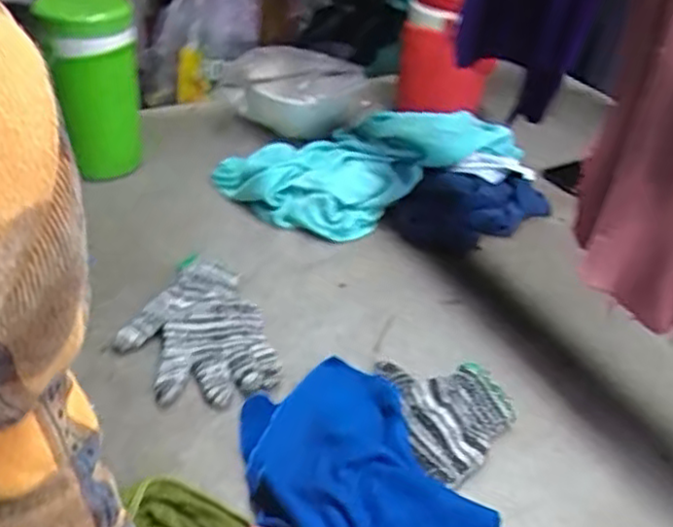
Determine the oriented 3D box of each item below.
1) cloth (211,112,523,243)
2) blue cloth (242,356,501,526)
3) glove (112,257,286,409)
[{"bbox_3d":[0.046,-0.148,1.004,0.392,0.091,0.216,-14,39,-23],"label":"cloth"},{"bbox_3d":[0.012,0.186,0.612,0.174,0.038,0.268,-15,42,-26],"label":"blue cloth"},{"bbox_3d":[-0.150,0.076,0.740,0.141,0.016,0.184,-19,50,-18],"label":"glove"}]

